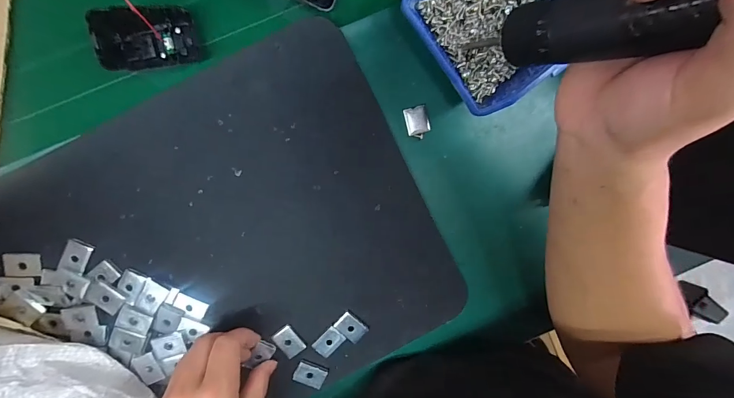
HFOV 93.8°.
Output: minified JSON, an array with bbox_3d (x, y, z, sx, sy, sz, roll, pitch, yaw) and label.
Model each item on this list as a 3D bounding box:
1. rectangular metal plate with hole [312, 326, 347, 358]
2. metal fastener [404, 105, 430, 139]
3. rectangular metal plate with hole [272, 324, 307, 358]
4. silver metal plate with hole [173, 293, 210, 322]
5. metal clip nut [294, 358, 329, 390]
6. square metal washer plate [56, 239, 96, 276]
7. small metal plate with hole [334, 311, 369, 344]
[{"bbox_3d":[-0.035,0.135,0.323,0.028,0.004,0.018,-44,98,0],"label":"rectangular metal plate with hole"},{"bbox_3d":[0.045,-0.068,0.303,0.021,0.004,0.027,-16,97,-3],"label":"metal fastener"},{"bbox_3d":[-0.072,0.134,0.321,0.020,0.004,0.030,-36,98,-1],"label":"rectangular metal plate with hole"},{"bbox_3d":[-0.158,0.098,0.307,0.028,0.005,0.017,28,93,-7],"label":"silver metal plate with hole"},{"bbox_3d":[-0.053,0.168,0.328,0.030,0.006,0.019,26,93,-7],"label":"metal clip nut"},{"bbox_3d":[-0.246,0.049,0.291,0.020,0.005,0.027,23,93,-7],"label":"square metal washer plate"},{"bbox_3d":[-0.015,0.121,0.325,0.028,0.006,0.021,43,91,-8],"label":"small metal plate with hole"}]

